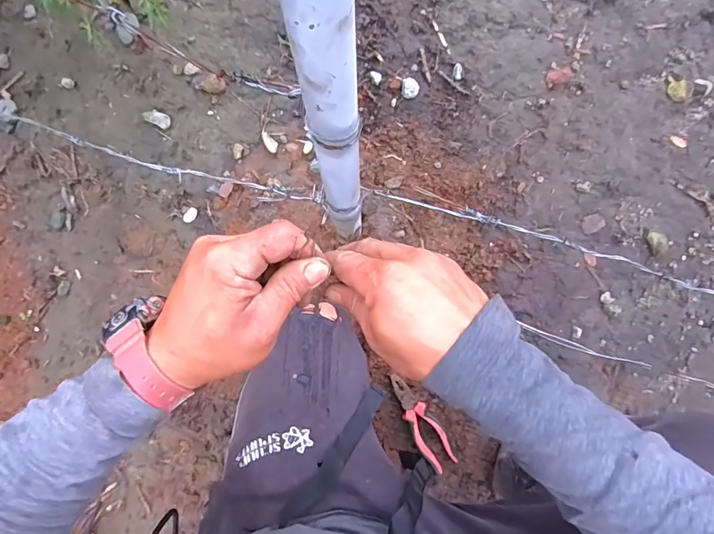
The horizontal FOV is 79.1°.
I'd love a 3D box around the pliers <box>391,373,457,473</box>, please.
[{"bbox_3d":[0.117,0.283,0.783,0.052,0.011,0.195,-29,93,-5],"label":"pliers"}]

